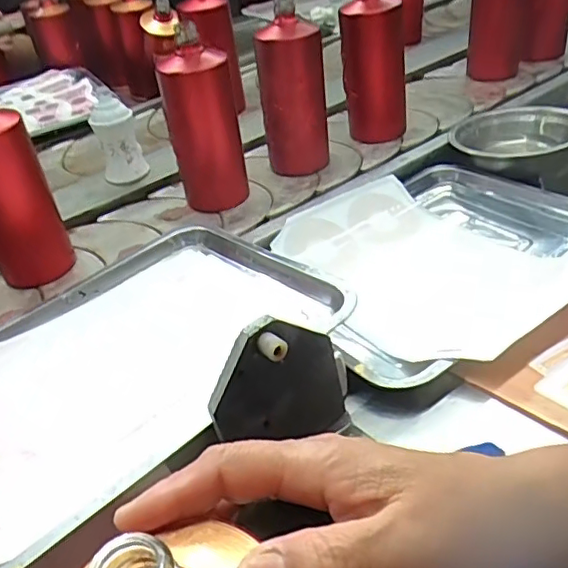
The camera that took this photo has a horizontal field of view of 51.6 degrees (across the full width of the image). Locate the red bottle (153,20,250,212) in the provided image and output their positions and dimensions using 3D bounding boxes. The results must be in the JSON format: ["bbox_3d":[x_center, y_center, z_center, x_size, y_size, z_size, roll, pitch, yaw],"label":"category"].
[{"bbox_3d":[-0.100,-0.200,0.734,0.083,0.200,0.075,-11,41,-5],"label":"red bottle"}]

